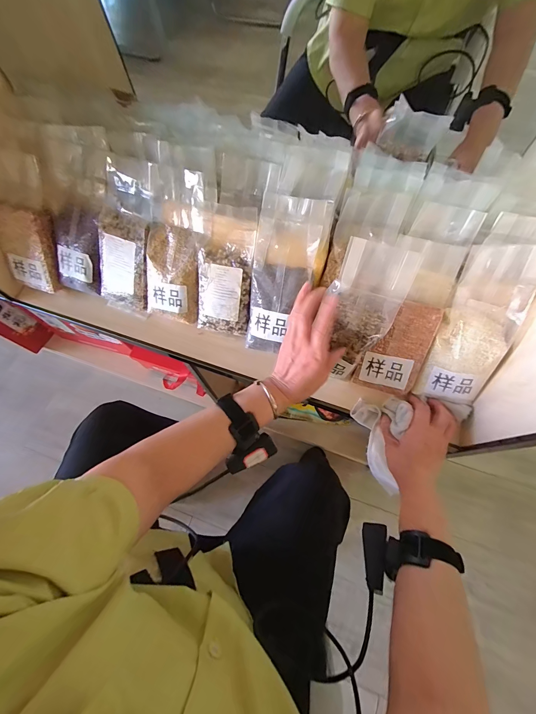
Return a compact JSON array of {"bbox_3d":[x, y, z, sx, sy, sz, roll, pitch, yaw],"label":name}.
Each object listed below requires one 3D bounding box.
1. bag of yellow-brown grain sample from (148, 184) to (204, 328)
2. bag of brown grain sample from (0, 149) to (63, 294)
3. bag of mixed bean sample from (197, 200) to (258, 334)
[{"bbox_3d":[-0.156,-0.163,0.518,0.098,0.023,0.209,10,110,5],"label":"bag of yellow-brown grain sample"},{"bbox_3d":[-0.436,-0.232,0.552,0.101,0.225,0.037,11,26,6],"label":"bag of brown grain sample"},{"bbox_3d":[-0.066,-0.131,0.497,0.089,0.201,0.035,15,25,7],"label":"bag of mixed bean sample"}]

